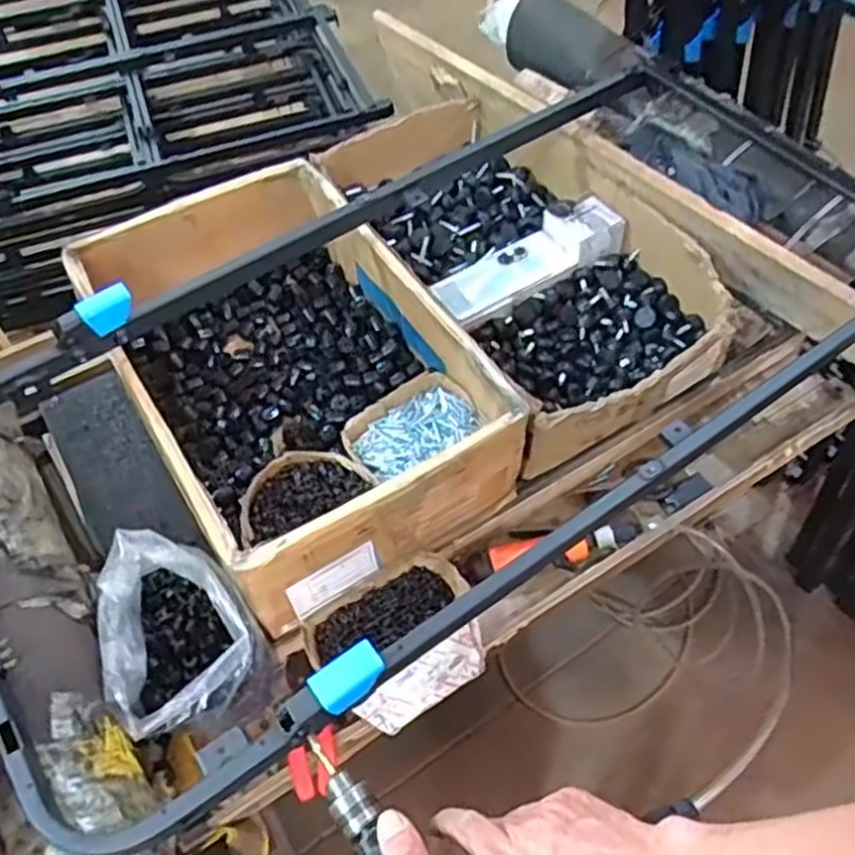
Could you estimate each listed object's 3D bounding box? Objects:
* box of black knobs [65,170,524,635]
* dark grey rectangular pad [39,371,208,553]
[{"bbox_3d":[-0.171,-0.074,0.961,0.353,0.178,0.540,-29,59,-17],"label":"box of black knobs"},{"bbox_3d":[-0.407,0.058,1.025,0.114,0.046,0.293,-29,59,-17],"label":"dark grey rectangular pad"}]

